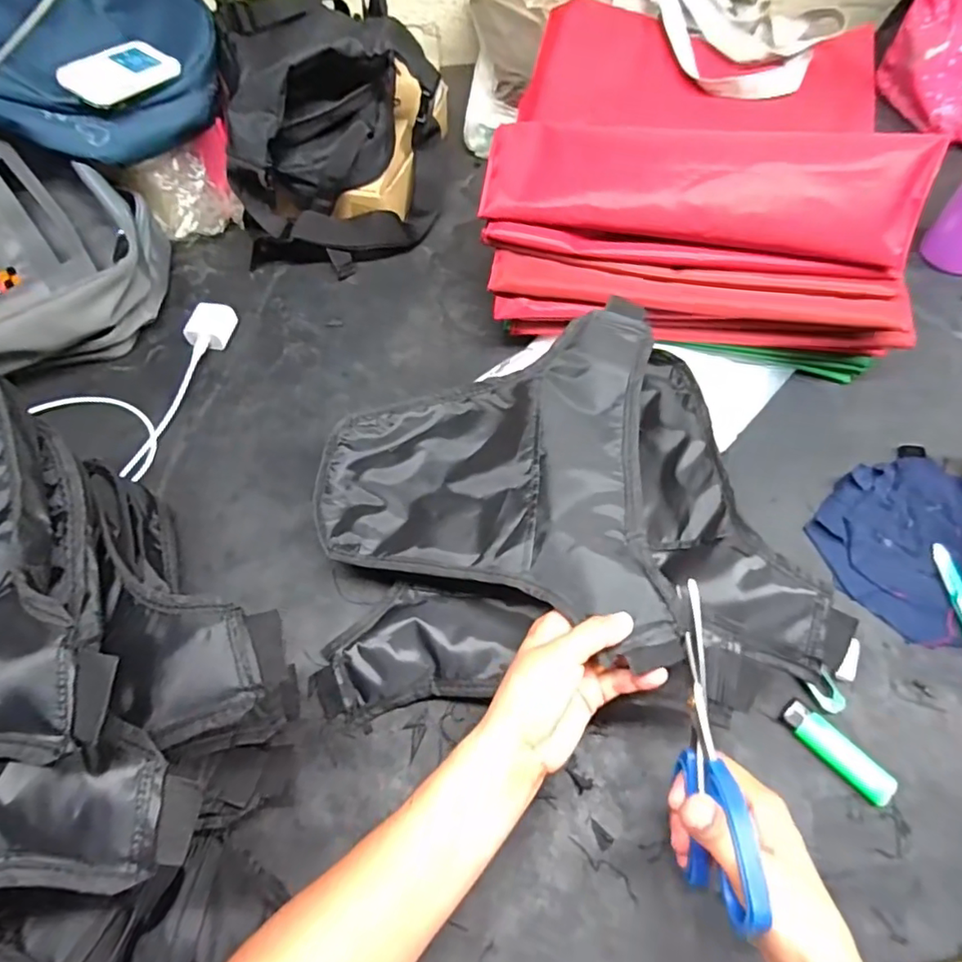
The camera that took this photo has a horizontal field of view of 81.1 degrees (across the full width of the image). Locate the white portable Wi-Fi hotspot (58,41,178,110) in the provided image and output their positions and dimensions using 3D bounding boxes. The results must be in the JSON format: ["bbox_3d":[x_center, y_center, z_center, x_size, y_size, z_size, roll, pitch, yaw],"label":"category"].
[{"bbox_3d":[-0.387,-0.438,0.601,0.055,0.012,0.117,42,62,-11],"label":"white portable Wi-Fi hotspot"}]

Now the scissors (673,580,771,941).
[{"bbox_3d":[0.136,0.159,0.341,0.026,0.081,0.173,2,58,3],"label":"scissors"}]

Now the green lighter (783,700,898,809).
[{"bbox_3d":[0.263,0.201,0.416,0.022,0.016,0.080,-39,66,-19],"label":"green lighter"}]

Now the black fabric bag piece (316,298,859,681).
[{"bbox_3d":[0.079,-0.018,0.473,0.405,0.076,0.280,18,62,12],"label":"black fabric bag piece"}]

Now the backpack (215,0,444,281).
[{"bbox_3d":[-0.182,-0.455,0.709,0.247,0.199,0.340,-5,59,-1],"label":"backpack"}]

